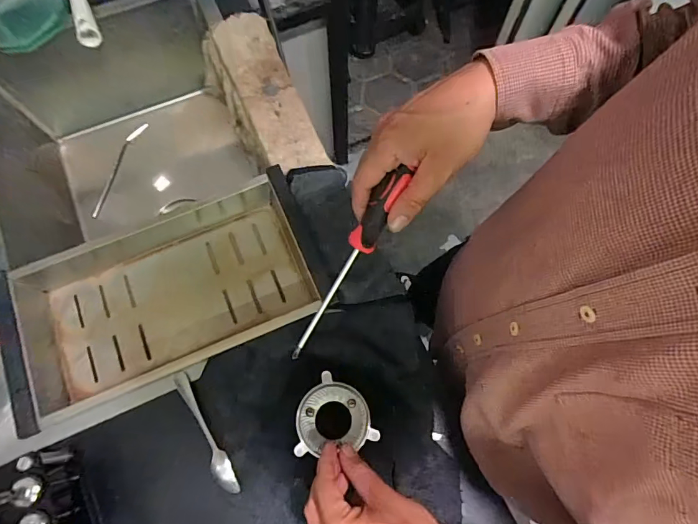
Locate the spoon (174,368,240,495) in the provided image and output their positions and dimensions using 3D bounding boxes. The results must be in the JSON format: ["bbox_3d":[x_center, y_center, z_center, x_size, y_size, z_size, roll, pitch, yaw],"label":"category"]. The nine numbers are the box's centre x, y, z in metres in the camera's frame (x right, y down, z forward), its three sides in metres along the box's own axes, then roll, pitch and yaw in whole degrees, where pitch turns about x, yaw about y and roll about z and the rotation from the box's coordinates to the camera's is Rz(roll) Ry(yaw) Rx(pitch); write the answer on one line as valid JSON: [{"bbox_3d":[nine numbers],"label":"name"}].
[{"bbox_3d":[-0.160,0.188,0.476,0.023,0.013,0.142,-29,74,-9],"label":"spoon"}]

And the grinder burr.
[{"bbox_3d":[-0.018,0.152,0.438,0.081,0.020,0.073,-10,72,-3],"label":"grinder burr"}]

